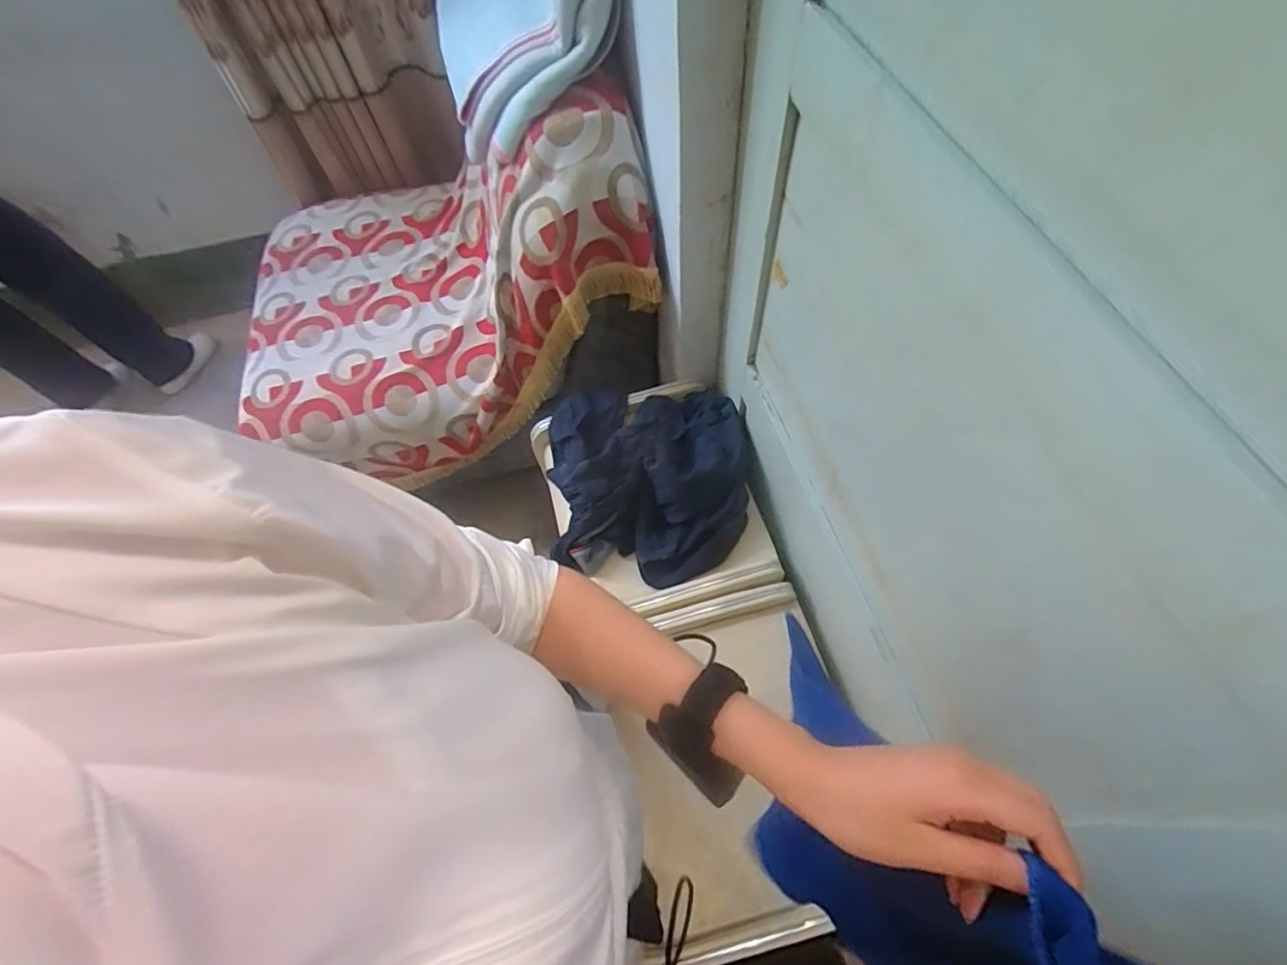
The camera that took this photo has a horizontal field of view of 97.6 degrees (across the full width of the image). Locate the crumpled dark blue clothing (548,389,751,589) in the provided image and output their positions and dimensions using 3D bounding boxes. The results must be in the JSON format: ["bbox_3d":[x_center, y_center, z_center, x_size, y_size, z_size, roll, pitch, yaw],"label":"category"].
[{"bbox_3d":[0.011,-0.022,1.069,0.381,0.092,0.412,-6,60,-1],"label":"crumpled dark blue clothing"}]

